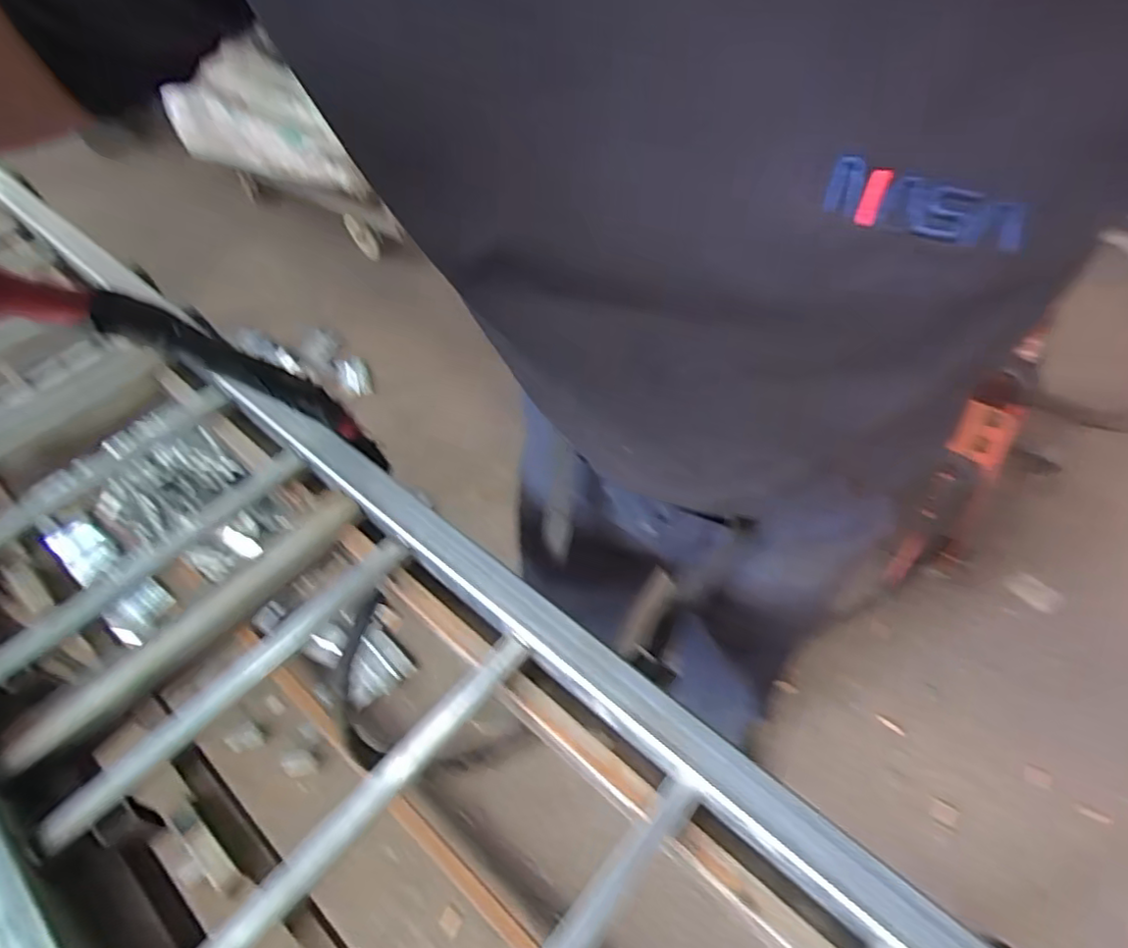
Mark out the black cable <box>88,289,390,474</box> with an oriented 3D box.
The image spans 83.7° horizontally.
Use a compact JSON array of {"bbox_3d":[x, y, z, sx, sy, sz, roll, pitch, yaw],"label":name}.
[{"bbox_3d":[-0.267,-0.079,0.571,0.059,0.333,0.043,23,84,20],"label":"black cable"}]

